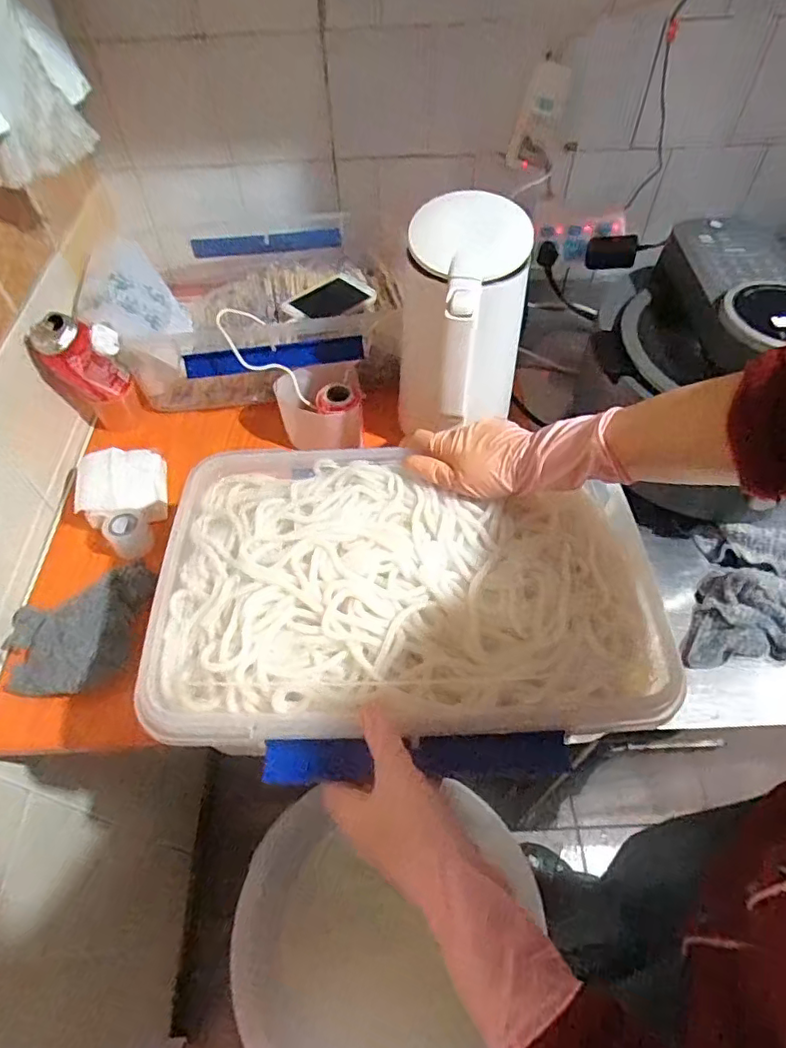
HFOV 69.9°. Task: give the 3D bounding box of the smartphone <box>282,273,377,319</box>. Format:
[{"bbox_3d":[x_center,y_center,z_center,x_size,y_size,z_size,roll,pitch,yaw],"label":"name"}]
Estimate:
[{"bbox_3d":[-0.094,-0.331,0.832,0.081,0.011,0.146,36,51,13],"label":"smartphone"}]

